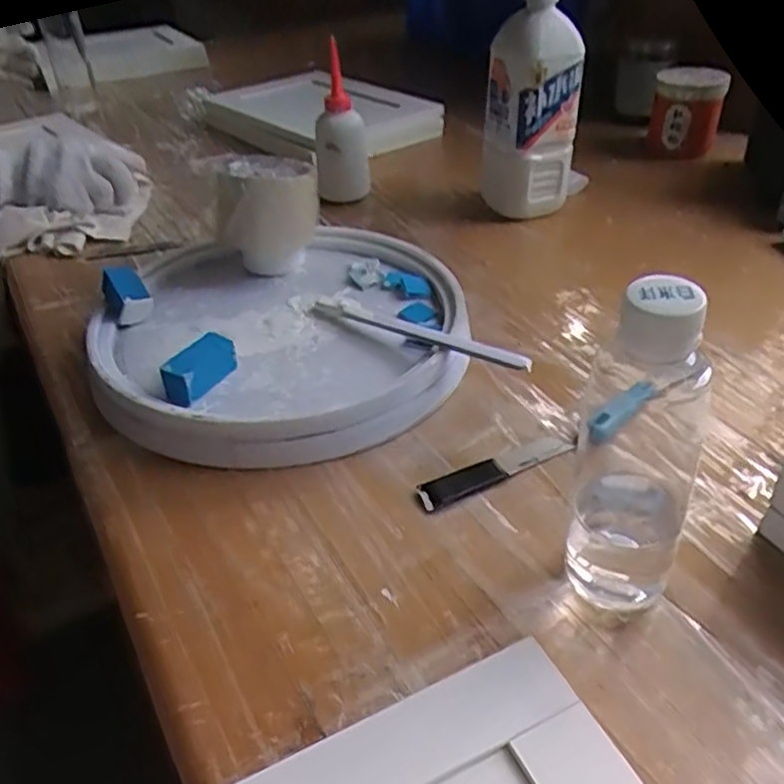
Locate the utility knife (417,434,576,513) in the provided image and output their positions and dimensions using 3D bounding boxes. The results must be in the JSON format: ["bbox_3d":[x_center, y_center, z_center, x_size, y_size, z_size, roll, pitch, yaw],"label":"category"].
[{"bbox_3d":[0.069,0.049,0.473,0.112,0.006,0.024,-18,42,-22],"label":"utility knife"}]

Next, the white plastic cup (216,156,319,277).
[{"bbox_3d":[-0.109,-0.155,0.631,0.088,0.090,0.070,-6,39,-8],"label":"white plastic cup"}]

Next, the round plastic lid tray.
[{"bbox_3d":[-0.086,-0.047,0.567,0.273,0.041,0.258,0,38,0],"label":"round plastic lid tray"}]

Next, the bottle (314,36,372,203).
[{"bbox_3d":[-0.054,-0.288,0.797,0.056,0.151,0.059,11,39,13],"label":"bottle"}]

